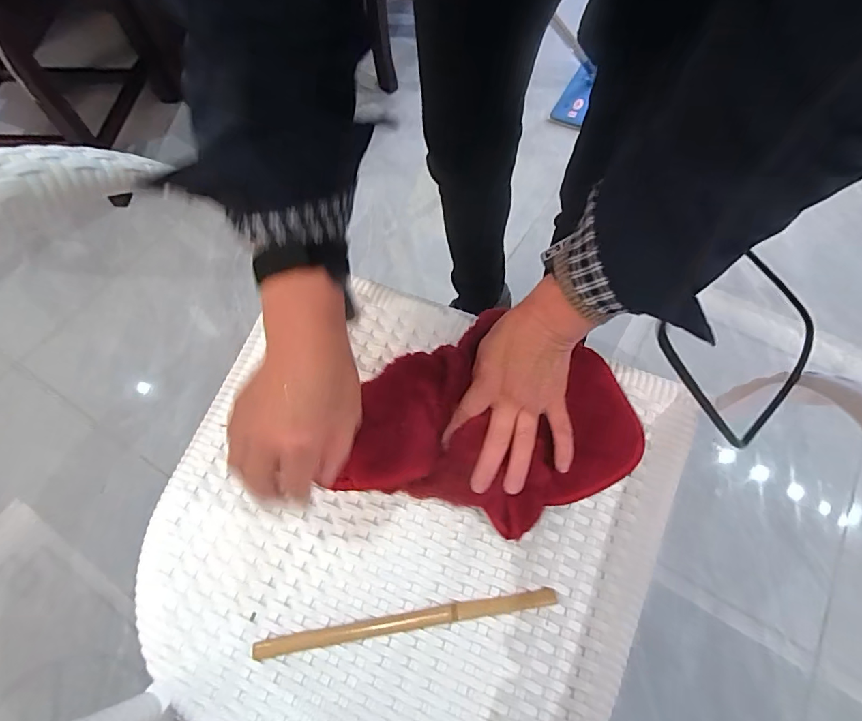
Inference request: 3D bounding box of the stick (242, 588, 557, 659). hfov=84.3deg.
[{"bbox_3d":[-0.022,0.218,0.395,0.248,0.013,0.014,-9,63,-2],"label":"stick"}]

